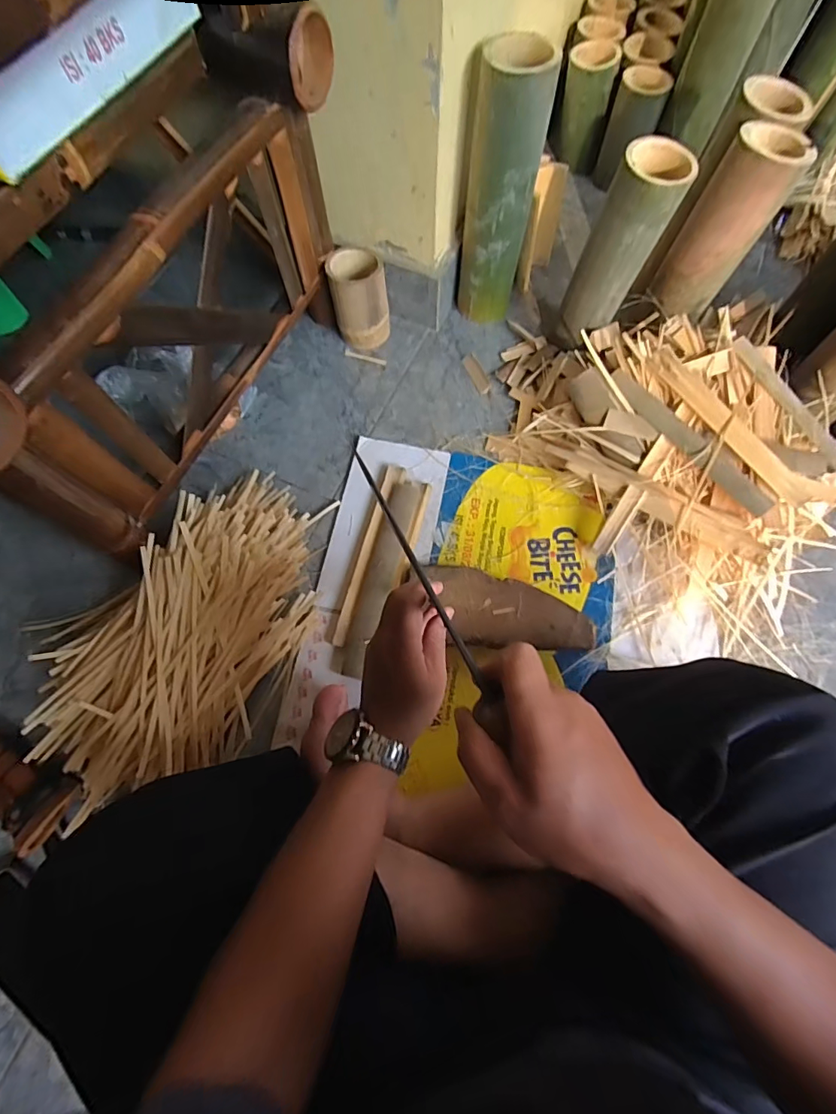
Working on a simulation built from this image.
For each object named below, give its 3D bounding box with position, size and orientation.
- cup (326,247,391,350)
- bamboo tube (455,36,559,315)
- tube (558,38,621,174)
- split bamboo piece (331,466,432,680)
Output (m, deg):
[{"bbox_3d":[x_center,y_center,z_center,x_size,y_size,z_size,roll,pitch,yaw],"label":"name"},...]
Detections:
[{"bbox_3d":[-0.092,-0.410,0.751,0.087,0.125,0.077,-10,71,-5],"label":"cup"},{"bbox_3d":[0.117,-0.509,0.679,0.097,0.322,0.094,13,70,4],"label":"bamboo tube"},{"bbox_3d":[0.313,-0.842,0.879,0.078,0.151,0.097,-2,70,-2],"label":"tube"},{"bbox_3d":[-0.048,0.013,0.641,0.072,0.022,0.297,13,70,4],"label":"split bamboo piece"}]

